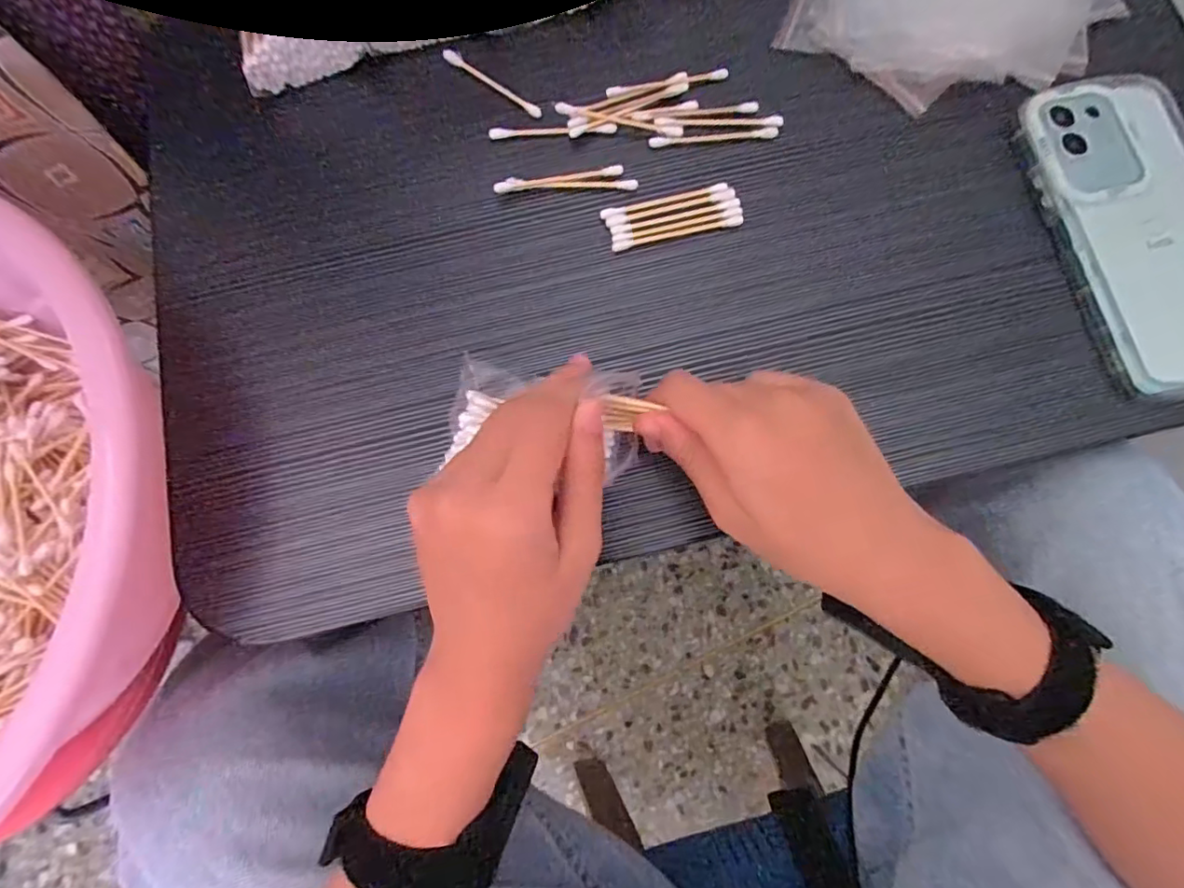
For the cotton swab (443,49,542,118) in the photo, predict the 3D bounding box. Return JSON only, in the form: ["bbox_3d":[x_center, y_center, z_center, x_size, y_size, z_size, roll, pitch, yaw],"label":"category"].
[{"bbox_3d":[-0.055,-0.202,0.304,0.065,0.004,0.006,38,81,8],"label":"cotton swab"}]

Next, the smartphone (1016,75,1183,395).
[{"bbox_3d":[0.277,-0.108,0.269,0.080,0.008,0.164,-12,78,-1],"label":"smartphone"}]

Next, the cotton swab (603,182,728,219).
[{"bbox_3d":[0.038,-0.129,0.288,0.068,0.006,0.004,-13,78,-2],"label":"cotton swab"}]

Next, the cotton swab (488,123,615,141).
[{"bbox_3d":[-0.021,-0.171,0.296,0.069,0.006,0.006,0,78,1],"label":"cotton swab"}]

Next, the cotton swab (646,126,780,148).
[{"bbox_3d":[0.066,-0.167,0.295,0.068,0.005,0.006,-3,78,0],"label":"cotton swab"}]

